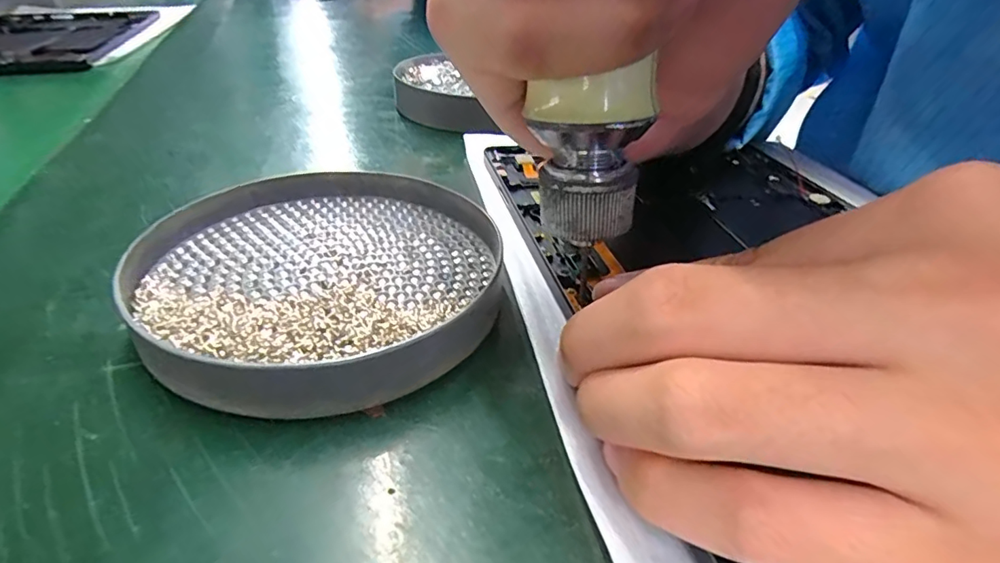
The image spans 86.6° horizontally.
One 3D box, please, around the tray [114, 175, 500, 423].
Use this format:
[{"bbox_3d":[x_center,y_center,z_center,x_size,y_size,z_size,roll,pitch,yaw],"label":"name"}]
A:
[{"bbox_3d":[-0.059,-0.005,0.177,0.114,0.020,0.117,-1,37,1],"label":"tray"}]

